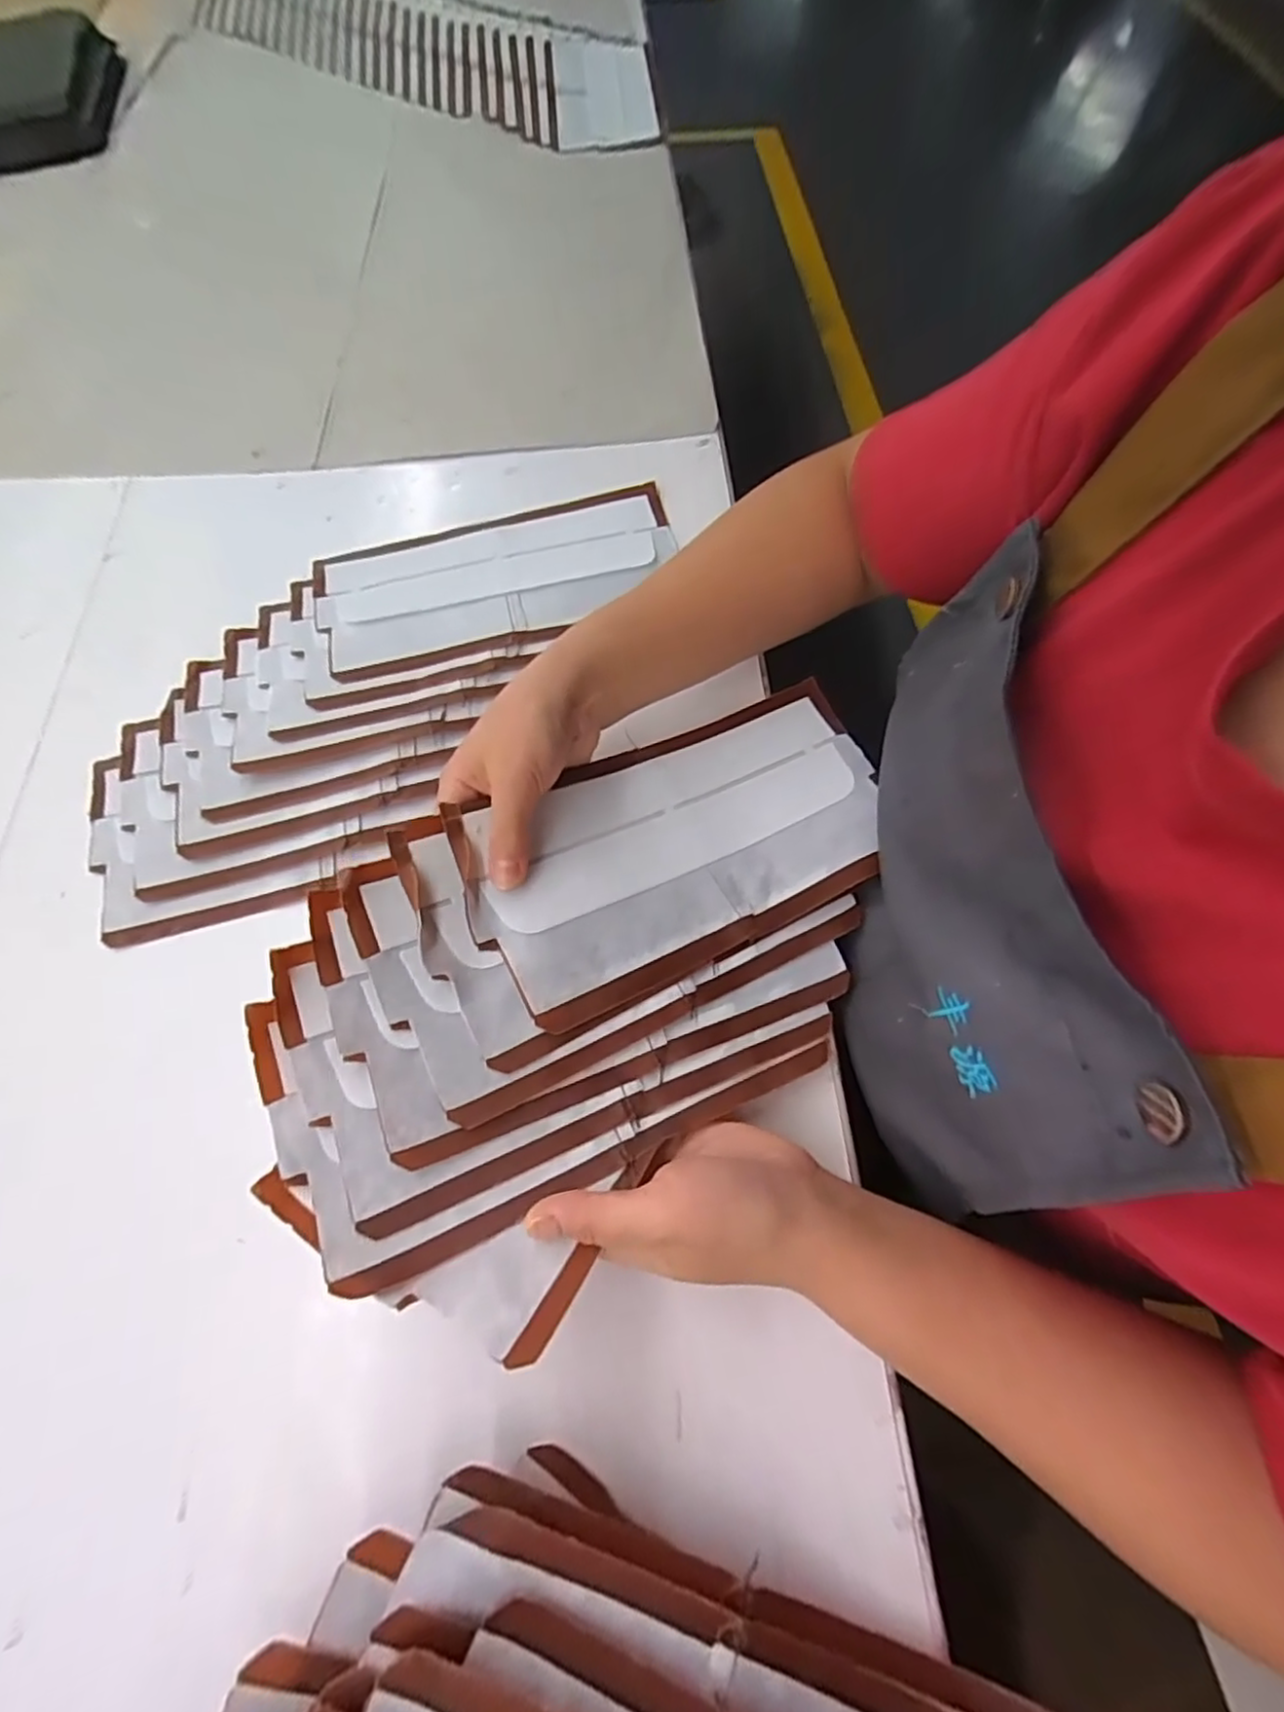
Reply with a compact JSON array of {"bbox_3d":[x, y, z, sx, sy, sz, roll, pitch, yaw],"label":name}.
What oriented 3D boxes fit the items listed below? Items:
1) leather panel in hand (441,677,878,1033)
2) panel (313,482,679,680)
[{"bbox_3d":[0.028,-0.011,0.359,0.236,0.013,0.116,-24,70,-21],"label":"leather panel in hand"},{"bbox_3d":[-0.098,-0.198,0.470,0.247,0.006,0.126,-16,66,-6],"label":"panel"}]

